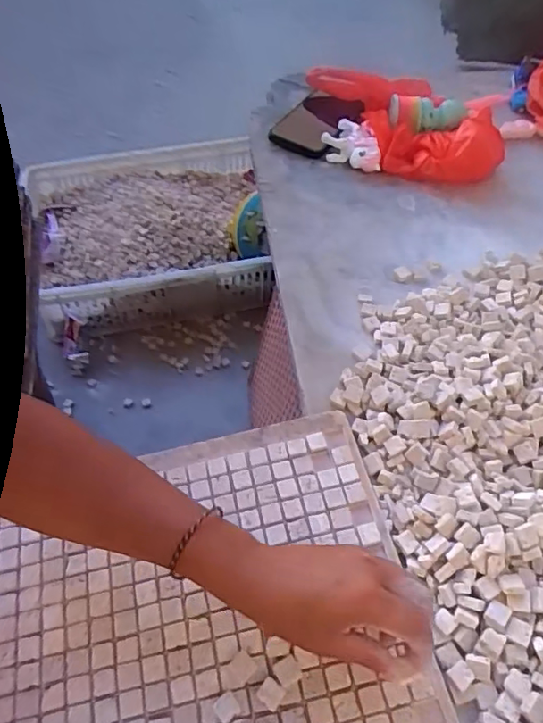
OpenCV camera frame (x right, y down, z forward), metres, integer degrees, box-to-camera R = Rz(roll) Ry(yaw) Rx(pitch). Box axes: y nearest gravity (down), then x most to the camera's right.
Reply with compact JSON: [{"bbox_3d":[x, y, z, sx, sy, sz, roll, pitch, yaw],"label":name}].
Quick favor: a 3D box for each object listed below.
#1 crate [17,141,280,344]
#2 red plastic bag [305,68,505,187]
[{"bbox_3d":[-0.247,-0.272,1.222,0.495,0.175,0.371,-10,55,-10],"label":"crate"},{"bbox_3d":[0.161,-0.316,0.757,0.284,0.066,0.131,38,60,22],"label":"red plastic bag"}]

